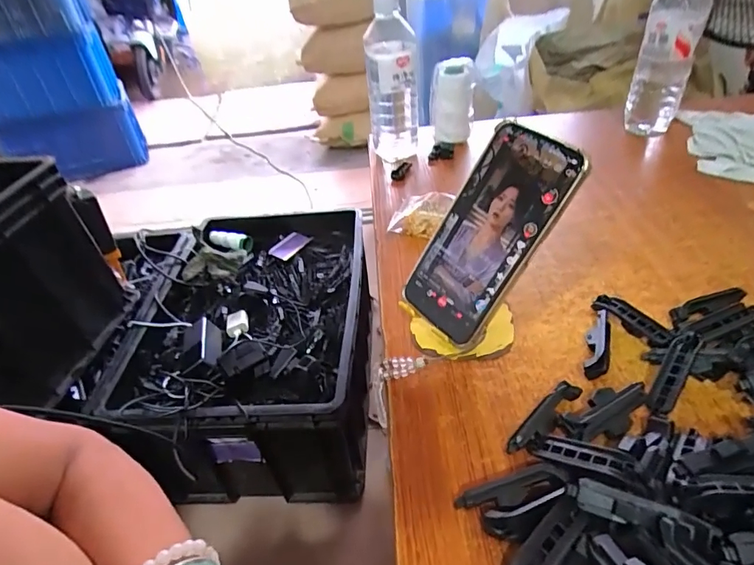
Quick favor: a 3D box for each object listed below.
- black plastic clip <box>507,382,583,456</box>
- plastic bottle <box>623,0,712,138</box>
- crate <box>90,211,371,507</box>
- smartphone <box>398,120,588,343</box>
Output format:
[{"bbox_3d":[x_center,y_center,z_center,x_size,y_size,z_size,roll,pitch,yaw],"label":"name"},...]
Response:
[{"bbox_3d":[0.121,0.099,0.335,0.019,0.016,0.072,27,49,36],"label":"black plastic clip"},{"bbox_3d":[0.405,-0.316,0.649,0.070,0.248,0.057,16,44,27],"label":"plastic bottle"},{"bbox_3d":[-0.241,0.133,1.026,0.435,0.308,0.584,-2,40,6],"label":"crate"},{"bbox_3d":[0.085,-0.036,0.357,0.007,0.166,0.076,10,26,-49],"label":"smartphone"}]

